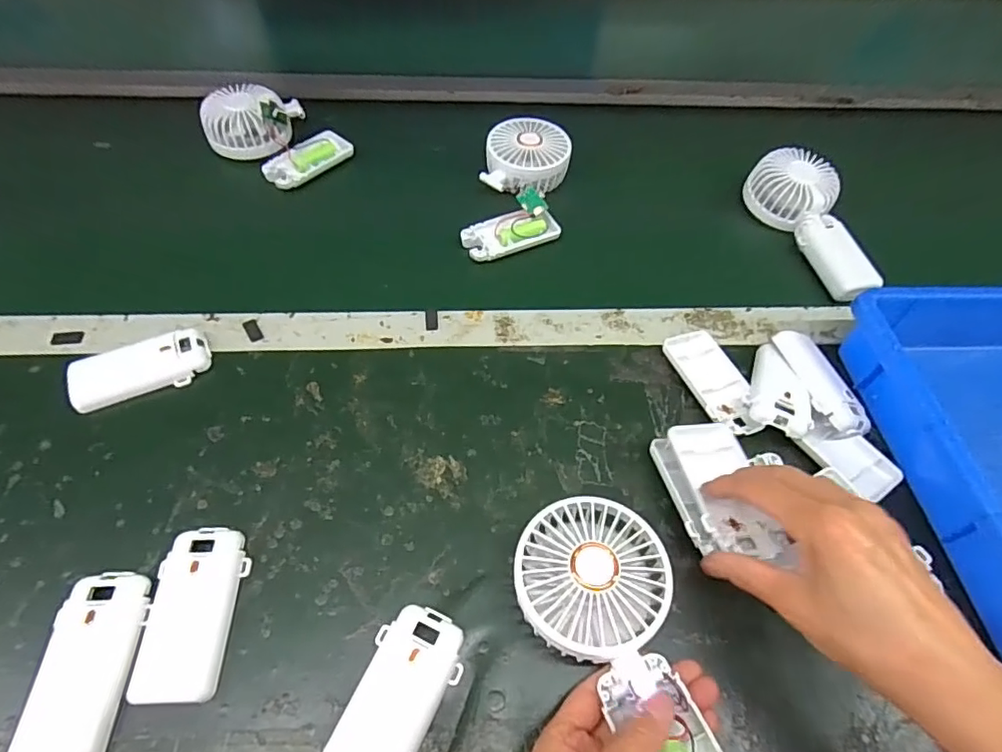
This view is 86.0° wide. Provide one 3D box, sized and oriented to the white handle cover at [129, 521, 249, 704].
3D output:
[{"bbox_3d":[-0.180,0.136,0.313,0.046,0.014,0.092,0,54,-2],"label":"white handle cover"}]

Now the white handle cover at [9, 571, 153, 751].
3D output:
[{"bbox_3d":[-0.220,0.153,0.287,0.044,0.015,0.089,1,54,-2],"label":"white handle cover"}]

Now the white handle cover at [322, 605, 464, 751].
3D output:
[{"bbox_3d":[-0.057,0.175,0.292,0.048,0.015,0.093,25,57,15],"label":"white handle cover"}]

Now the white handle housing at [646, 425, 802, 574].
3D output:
[{"bbox_3d":[0.139,0.074,0.345,0.052,0.029,0.094,-5,54,-5],"label":"white handle housing"}]

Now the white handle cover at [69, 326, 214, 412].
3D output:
[{"bbox_3d":[-0.273,-0.006,0.409,0.095,0.016,0.043,-19,57,-15],"label":"white handle cover"}]

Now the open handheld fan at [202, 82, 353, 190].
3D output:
[{"bbox_3d":[-0.245,-0.263,0.576,0.131,0.045,0.104,31,59,19],"label":"open handheld fan"}]

